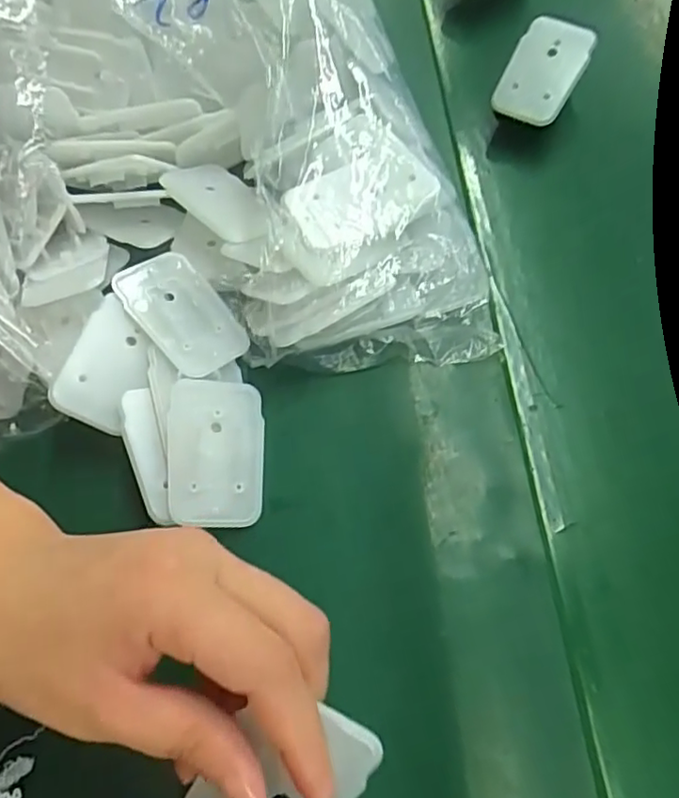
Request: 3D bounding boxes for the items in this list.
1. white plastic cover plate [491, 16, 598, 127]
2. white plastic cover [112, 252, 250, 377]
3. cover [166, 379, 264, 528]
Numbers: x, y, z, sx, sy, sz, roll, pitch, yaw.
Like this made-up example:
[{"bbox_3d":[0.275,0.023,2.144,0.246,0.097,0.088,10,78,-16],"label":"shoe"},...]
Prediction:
[{"bbox_3d":[0.124,-0.199,0.372,0.044,0.007,0.061,26,97,17],"label":"white plastic cover plate"},{"bbox_3d":[-0.080,-0.044,0.313,0.042,0.004,0.069,-39,86,-26],"label":"white plastic cover"},{"bbox_3d":[-0.057,0.024,0.285,0.044,0.004,0.068,5,72,-22],"label":"cover"}]

